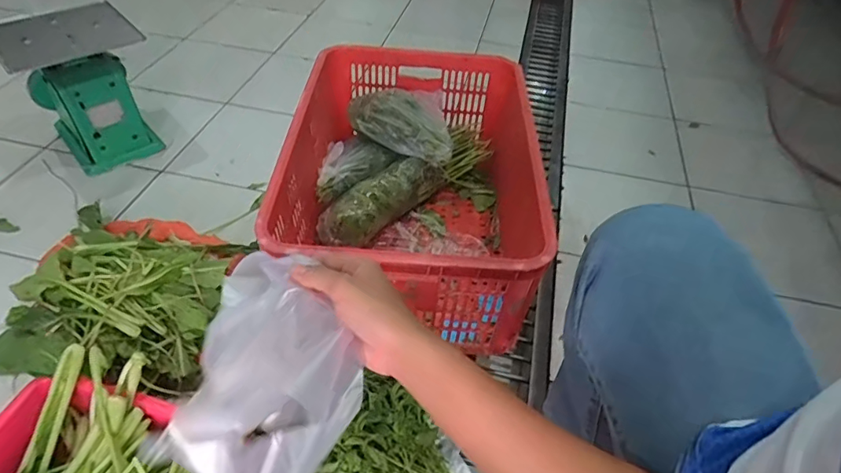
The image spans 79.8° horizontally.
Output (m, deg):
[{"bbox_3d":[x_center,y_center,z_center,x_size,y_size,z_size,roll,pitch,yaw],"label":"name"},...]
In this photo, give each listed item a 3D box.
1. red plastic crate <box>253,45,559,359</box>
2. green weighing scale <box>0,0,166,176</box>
[{"bbox_3d":[-0.019,-0.097,0.976,0.421,0.265,0.610,4,46,-1],"label":"red plastic crate"},{"bbox_3d":[-0.748,-0.334,1.141,0.241,0.285,0.217,-30,55,-29],"label":"green weighing scale"}]

